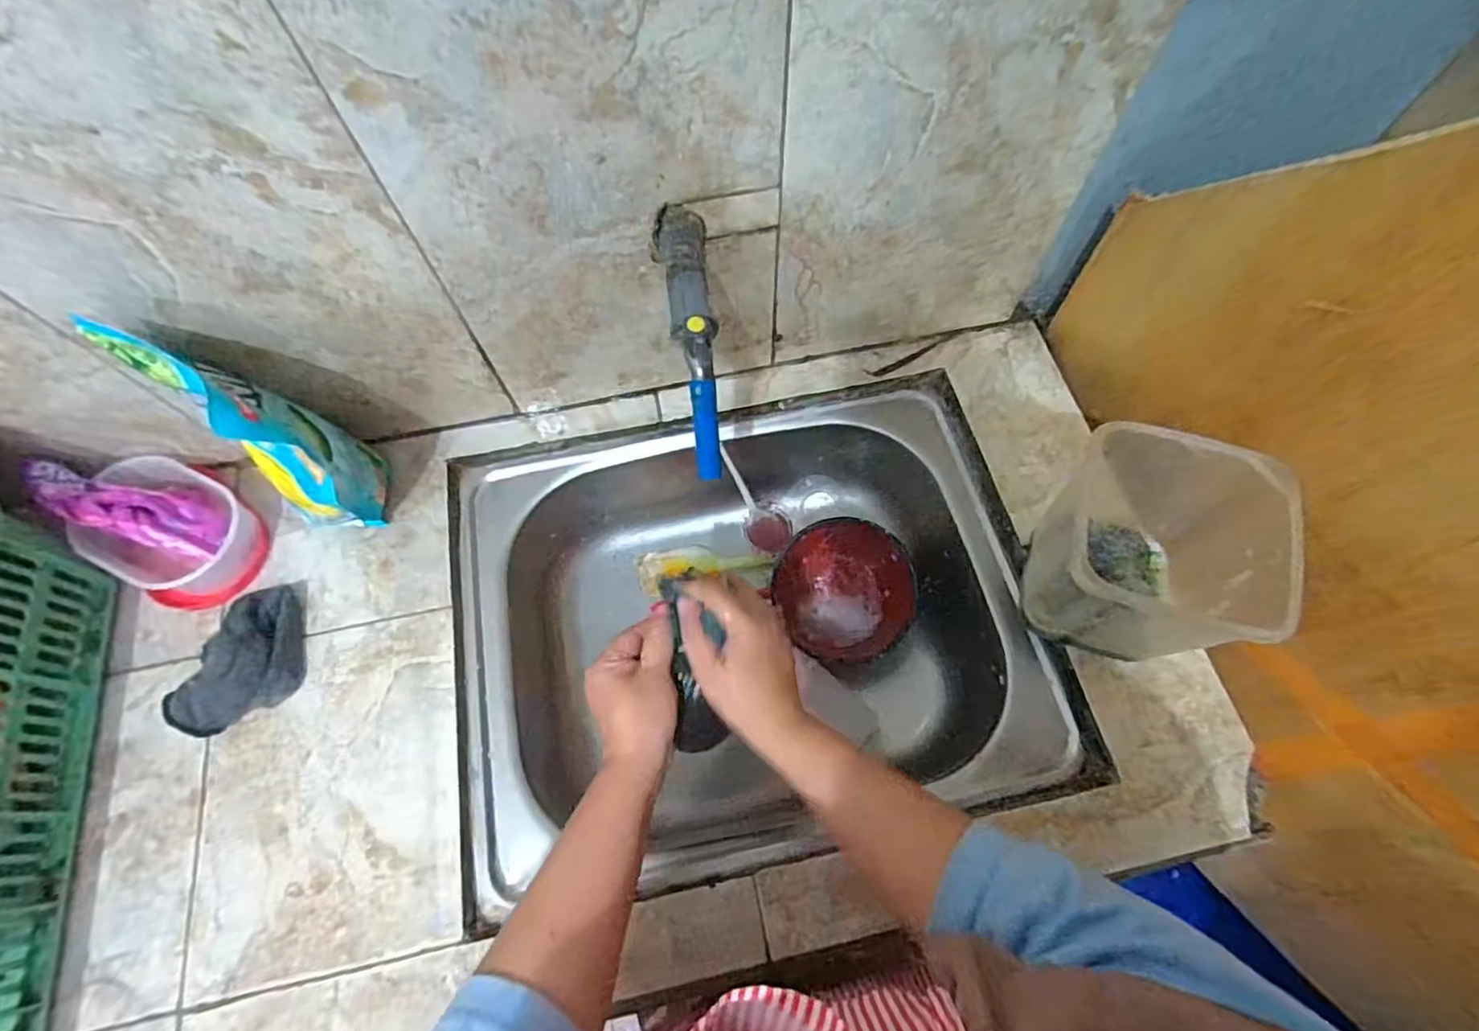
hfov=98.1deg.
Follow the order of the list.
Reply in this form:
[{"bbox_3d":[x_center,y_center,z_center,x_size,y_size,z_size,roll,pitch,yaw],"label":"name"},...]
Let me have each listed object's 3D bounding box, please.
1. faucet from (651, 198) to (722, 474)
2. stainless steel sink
[{"bbox_3d":[-0.032,-0.124,0.441,0.035,0.073,0.183,-8,81,-3],"label":"faucet"},{"bbox_3d":[0.004,0.104,0.623,0.483,0.140,0.377,-12,67,-4],"label":"stainless steel sink"}]

